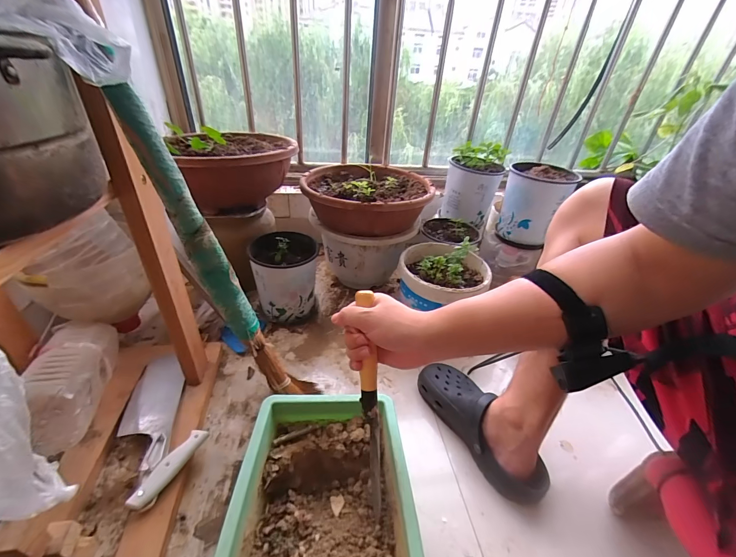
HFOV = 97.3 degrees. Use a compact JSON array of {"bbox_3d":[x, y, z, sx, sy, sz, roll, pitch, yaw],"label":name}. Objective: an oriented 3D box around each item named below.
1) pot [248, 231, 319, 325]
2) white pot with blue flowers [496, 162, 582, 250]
[{"bbox_3d":[-0.198,0.004,0.782,0.141,0.192,0.138,1,35,-6],"label":"pot"},{"bbox_3d":[0.420,-0.184,0.831,0.138,0.177,0.137,4,34,-2],"label":"white pot with blue flowers"}]

